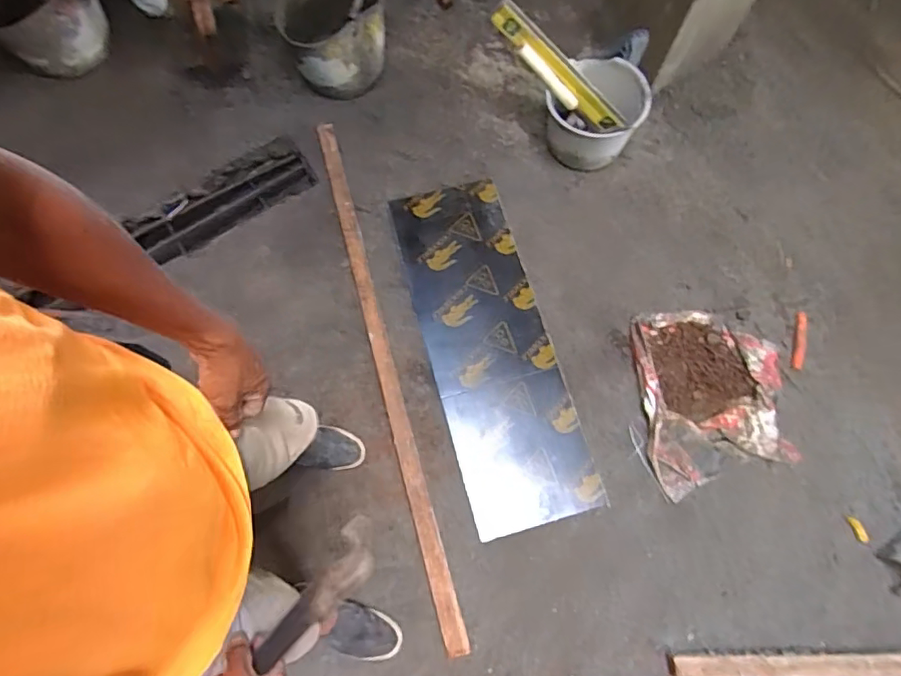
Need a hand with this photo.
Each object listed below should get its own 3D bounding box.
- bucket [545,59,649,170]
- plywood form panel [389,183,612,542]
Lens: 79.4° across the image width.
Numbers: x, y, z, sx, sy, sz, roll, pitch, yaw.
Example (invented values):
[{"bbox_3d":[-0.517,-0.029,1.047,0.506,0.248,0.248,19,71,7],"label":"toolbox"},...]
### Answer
[{"bbox_3d":[0.421,-0.647,1.594,0.266,0.200,0.277,0,71,0],"label":"bucket"},{"bbox_3d":[0.100,0.011,1.448,0.320,0.022,0.950,-14,73,-7],"label":"plywood form panel"}]

